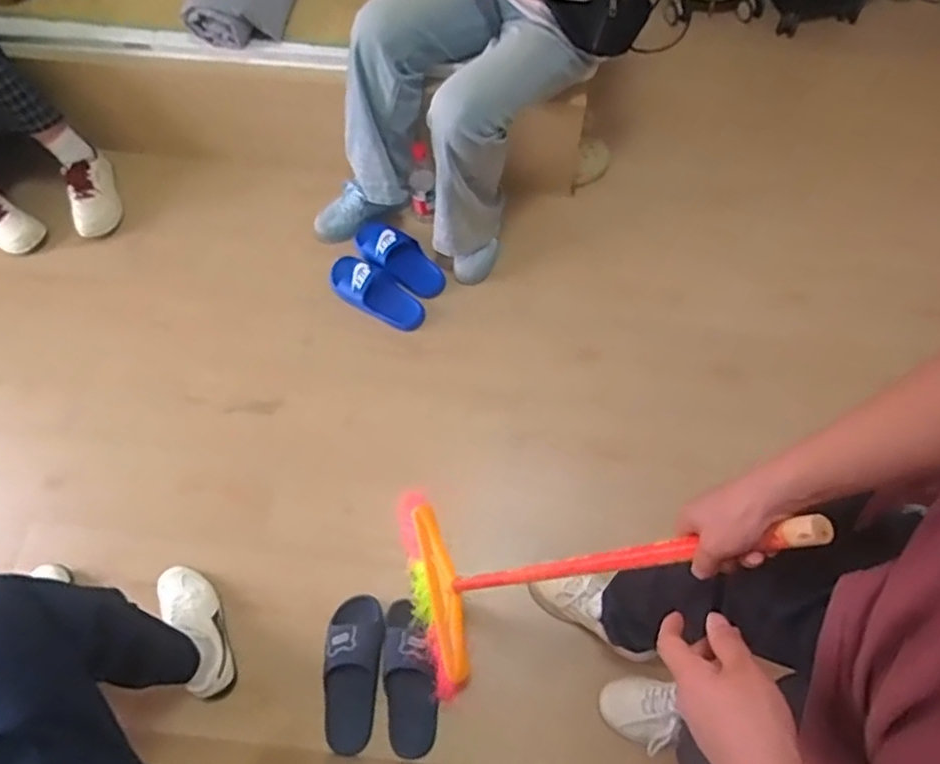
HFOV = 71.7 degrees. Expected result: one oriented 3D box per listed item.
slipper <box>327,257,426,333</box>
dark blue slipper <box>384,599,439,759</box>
[{"bbox_3d":[-0.247,-0.232,1.676,0.290,0.074,0.128,35,73,16],"label":"slipper"},{"bbox_3d":[-0.114,0.577,1.278,0.110,0.066,0.286,-6,66,1],"label":"dark blue slipper"}]

